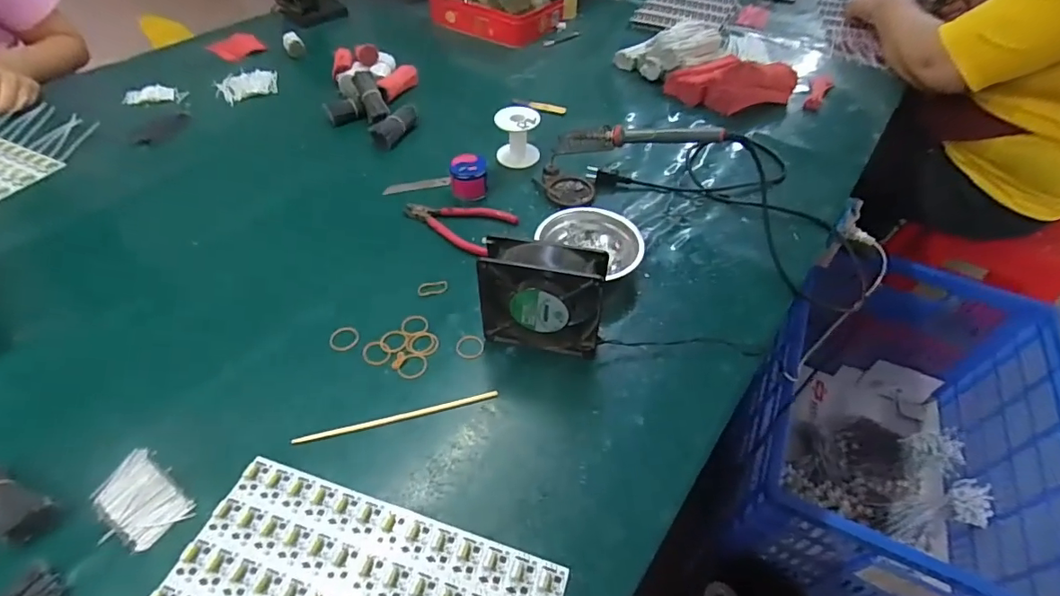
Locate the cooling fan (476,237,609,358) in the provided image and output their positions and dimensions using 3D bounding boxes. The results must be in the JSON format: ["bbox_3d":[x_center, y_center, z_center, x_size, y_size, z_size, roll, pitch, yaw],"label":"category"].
[{"bbox_3d":[0.011,0.001,0.514,0.123,0.116,0.047,11,50,7],"label":"cooling fan"}]

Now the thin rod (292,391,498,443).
[{"bbox_3d":[-0.125,0.114,0.485,0.190,0.004,0.010,-12,51,-12],"label":"thin rod"}]

